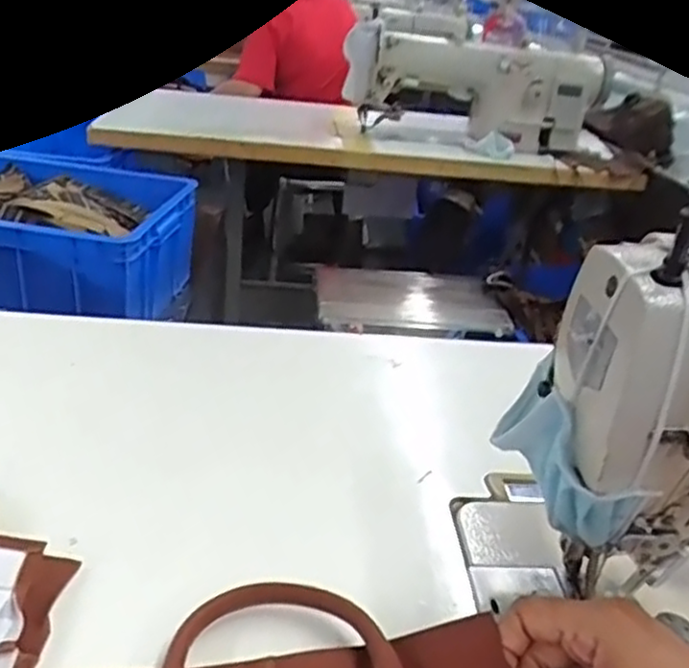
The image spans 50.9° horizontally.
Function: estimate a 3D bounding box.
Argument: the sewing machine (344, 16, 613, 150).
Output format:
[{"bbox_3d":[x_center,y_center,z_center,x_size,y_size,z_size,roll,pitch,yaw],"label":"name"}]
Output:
[{"bbox_3d":[0.270,-0.536,1.550,0.525,0.201,0.156,7,27,3],"label":"sewing machine"}]

